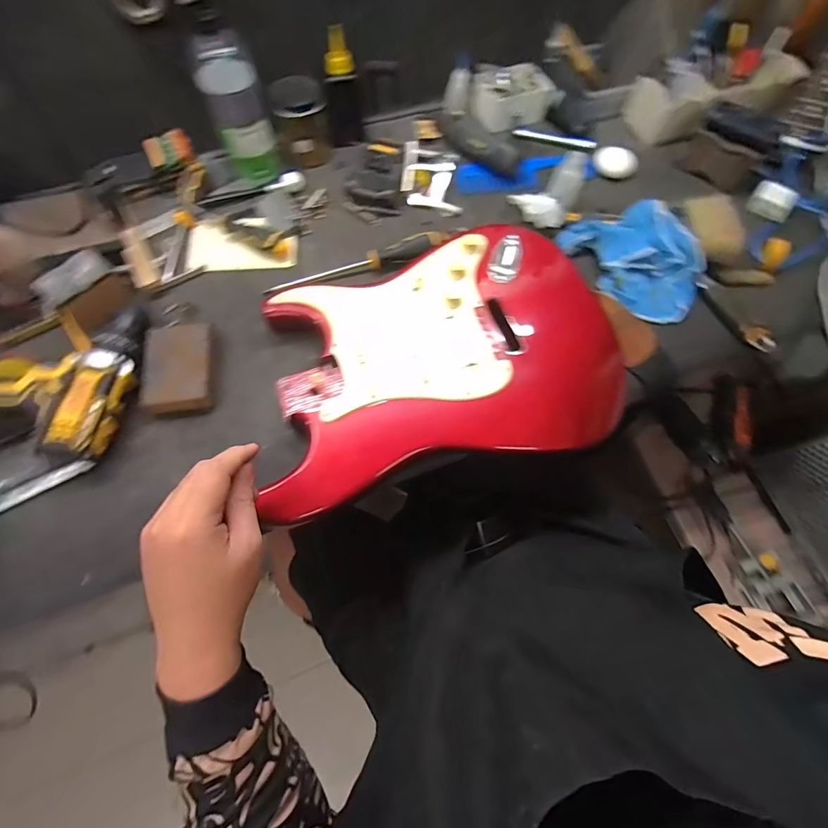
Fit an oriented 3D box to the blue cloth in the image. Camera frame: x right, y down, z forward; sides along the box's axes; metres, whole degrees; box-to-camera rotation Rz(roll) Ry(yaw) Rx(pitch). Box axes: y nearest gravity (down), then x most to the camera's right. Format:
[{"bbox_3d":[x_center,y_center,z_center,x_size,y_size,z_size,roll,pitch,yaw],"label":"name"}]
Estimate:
[{"bbox_3d":[0.305,-0.213,0.533,0.131,0.045,0.185,-31,71,-14],"label":"blue cloth"}]

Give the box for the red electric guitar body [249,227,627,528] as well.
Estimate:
[{"bbox_3d":[0.029,-0.074,0.463,0.418,0.042,0.293,-15,68,-8],"label":"red electric guitar body"}]

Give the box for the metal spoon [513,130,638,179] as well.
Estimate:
[{"bbox_3d":[0.262,-0.430,0.631,0.195,0.025,0.039,30,69,10],"label":"metal spoon"}]

